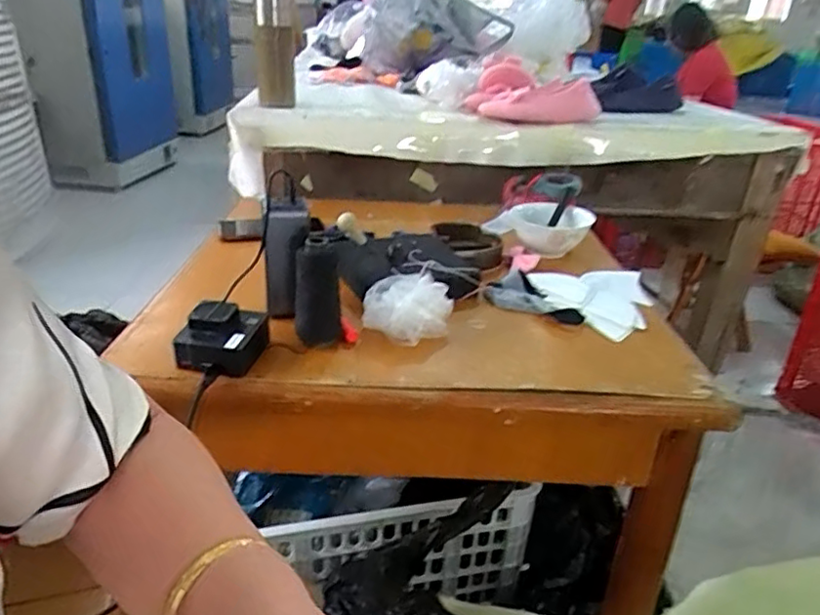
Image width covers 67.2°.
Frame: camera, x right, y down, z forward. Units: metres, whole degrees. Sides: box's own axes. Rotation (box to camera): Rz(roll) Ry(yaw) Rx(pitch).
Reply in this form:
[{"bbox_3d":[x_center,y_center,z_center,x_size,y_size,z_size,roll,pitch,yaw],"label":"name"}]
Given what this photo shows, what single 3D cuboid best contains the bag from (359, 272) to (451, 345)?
[{"bbox_3d":[-0.003,0.000,0.671,0.095,0.051,0.078,4,26,1],"label":"bag"}]

